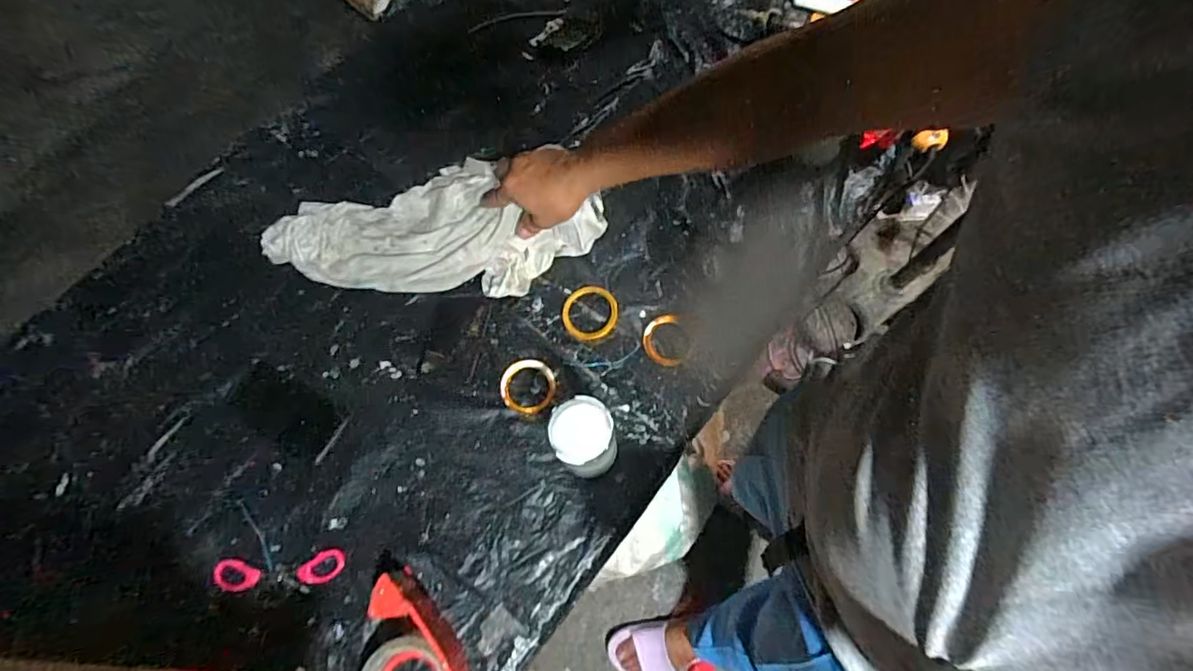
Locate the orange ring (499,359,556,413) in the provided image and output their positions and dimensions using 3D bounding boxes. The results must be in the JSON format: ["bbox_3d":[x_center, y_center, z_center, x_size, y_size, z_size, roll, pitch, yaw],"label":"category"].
[{"bbox_3d":[-0.087,0.064,0.688,0.069,0.007,0.070,-1,69,2],"label":"orange ring"}]

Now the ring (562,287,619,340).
[{"bbox_3d":[-0.009,-0.032,0.723,0.073,0.004,0.078,-1,69,2],"label":"ring"}]

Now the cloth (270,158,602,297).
[{"bbox_3d":[-0.220,-0.153,0.730,0.450,0.073,0.192,-1,69,2],"label":"cloth"}]

